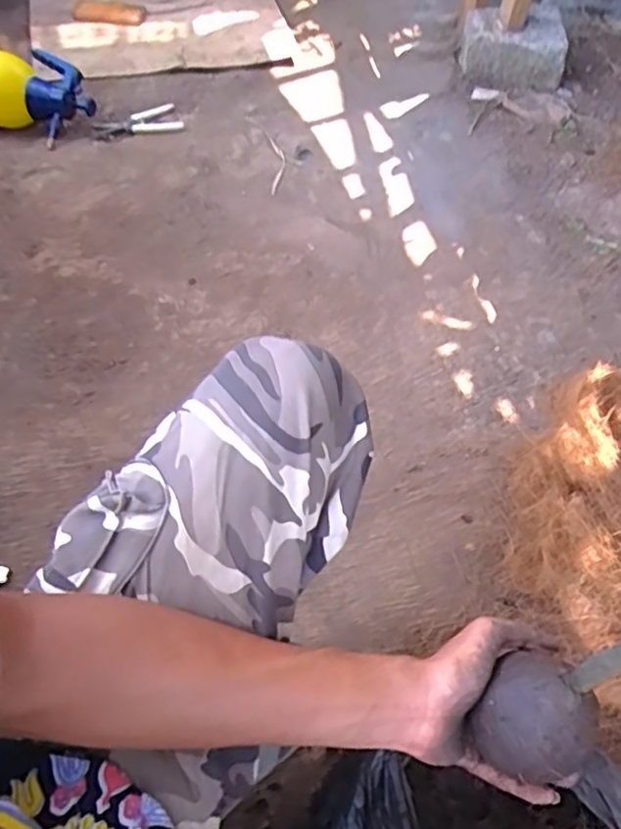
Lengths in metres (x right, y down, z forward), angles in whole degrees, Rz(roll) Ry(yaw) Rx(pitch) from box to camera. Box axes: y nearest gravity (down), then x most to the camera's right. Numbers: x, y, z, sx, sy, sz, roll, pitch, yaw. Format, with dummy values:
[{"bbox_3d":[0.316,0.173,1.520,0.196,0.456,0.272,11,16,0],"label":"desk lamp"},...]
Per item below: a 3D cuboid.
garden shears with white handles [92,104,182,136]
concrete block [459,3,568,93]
[{"bbox_3d":[-0.345,-0.584,1.230,0.163,0.028,0.097,-19,58,-14],"label":"garden shears with white handles"},{"bbox_3d":[0.435,-0.789,1.320,0.223,0.108,0.161,16,57,11],"label":"concrete block"}]

